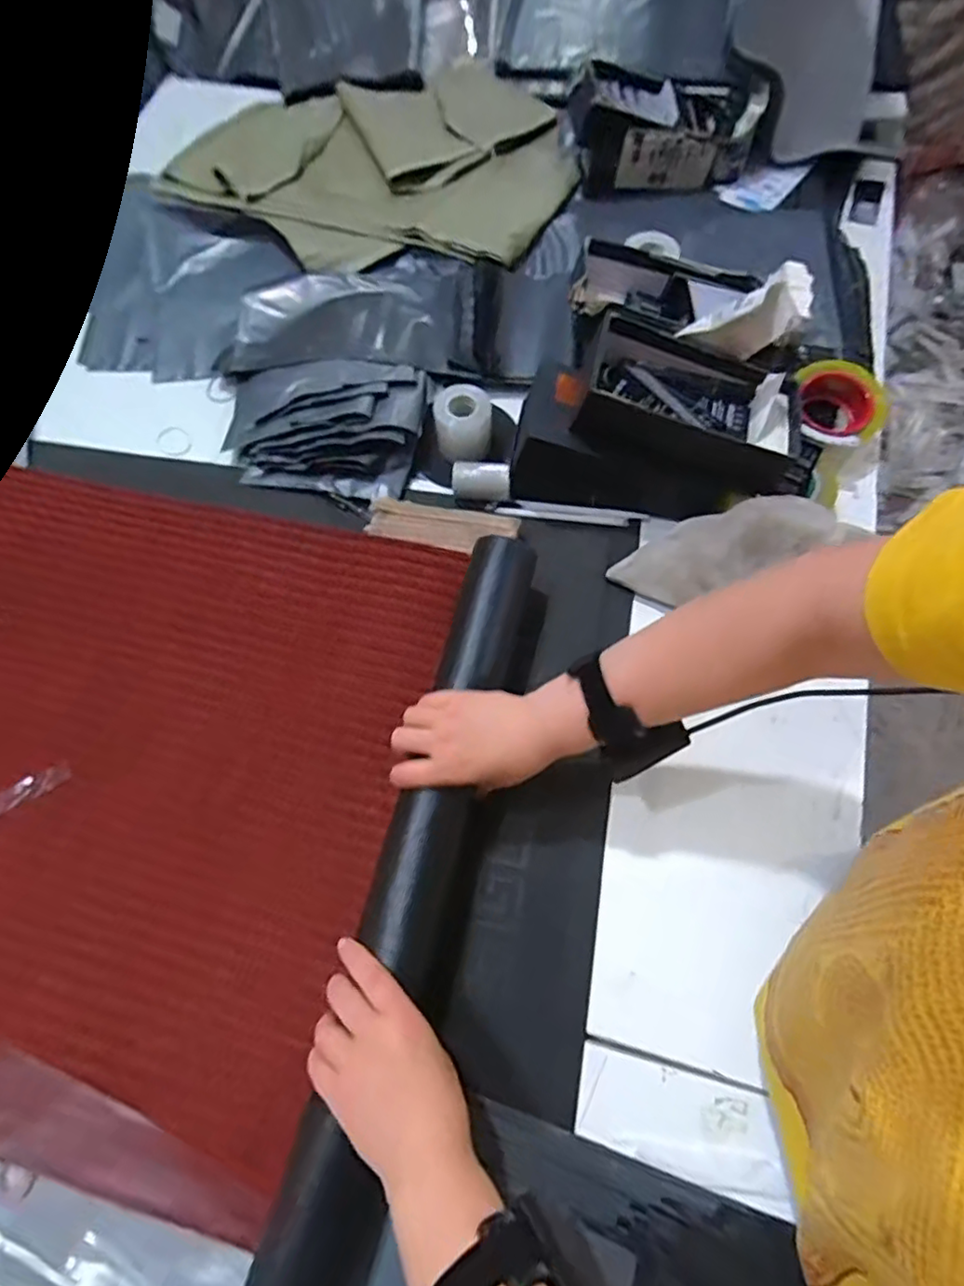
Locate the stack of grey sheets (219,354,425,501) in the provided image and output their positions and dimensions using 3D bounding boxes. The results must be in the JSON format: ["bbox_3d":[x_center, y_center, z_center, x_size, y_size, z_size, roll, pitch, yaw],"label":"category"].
[{"bbox_3d":[-0.196,-0.269,0.742,0.251,0.047,0.186,10,69,6],"label":"stack of grey sheets"}]

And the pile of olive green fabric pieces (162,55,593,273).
[{"bbox_3d":[-0.136,-0.747,0.921,0.547,0.059,0.491,23,71,12],"label":"pile of olive green fabric pieces"}]

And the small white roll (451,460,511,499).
[{"bbox_3d":[-0.001,-0.188,0.702,0.069,0.029,0.031,9,68,5],"label":"small white roll"}]

